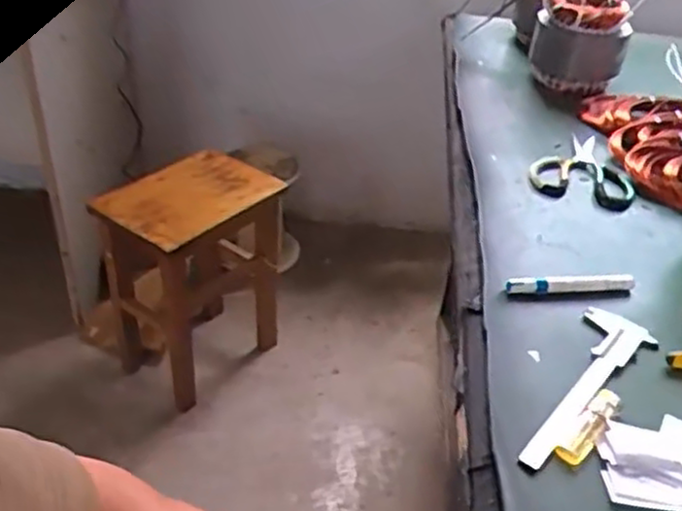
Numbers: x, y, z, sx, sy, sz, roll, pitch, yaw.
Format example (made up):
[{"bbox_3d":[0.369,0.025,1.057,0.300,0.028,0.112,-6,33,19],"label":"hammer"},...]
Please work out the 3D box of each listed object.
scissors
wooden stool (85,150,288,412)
[{"bbox_3d":[0.332,-0.114,0.972,0.130,0.013,0.165,21,39,21],"label":"scissors"},{"bbox_3d":[-0.314,0.047,1.567,0.243,0.456,0.313,32,44,32],"label":"wooden stool"}]

